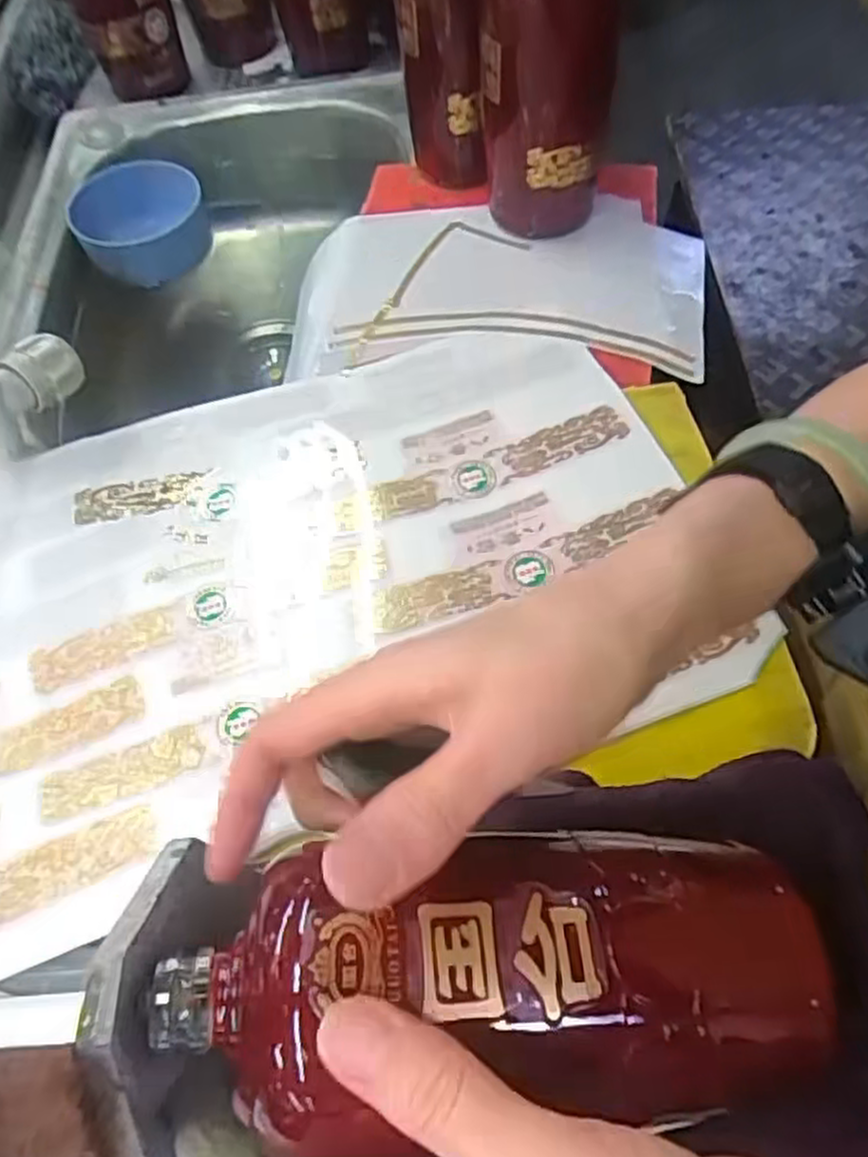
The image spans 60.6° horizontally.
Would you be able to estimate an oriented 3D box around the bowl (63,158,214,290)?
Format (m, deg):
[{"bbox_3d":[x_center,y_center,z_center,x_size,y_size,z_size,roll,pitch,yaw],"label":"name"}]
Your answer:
[{"bbox_3d":[-0.247,-0.302,0.627,0.104,0.048,0.096,-1,60,3],"label":"bowl"}]

